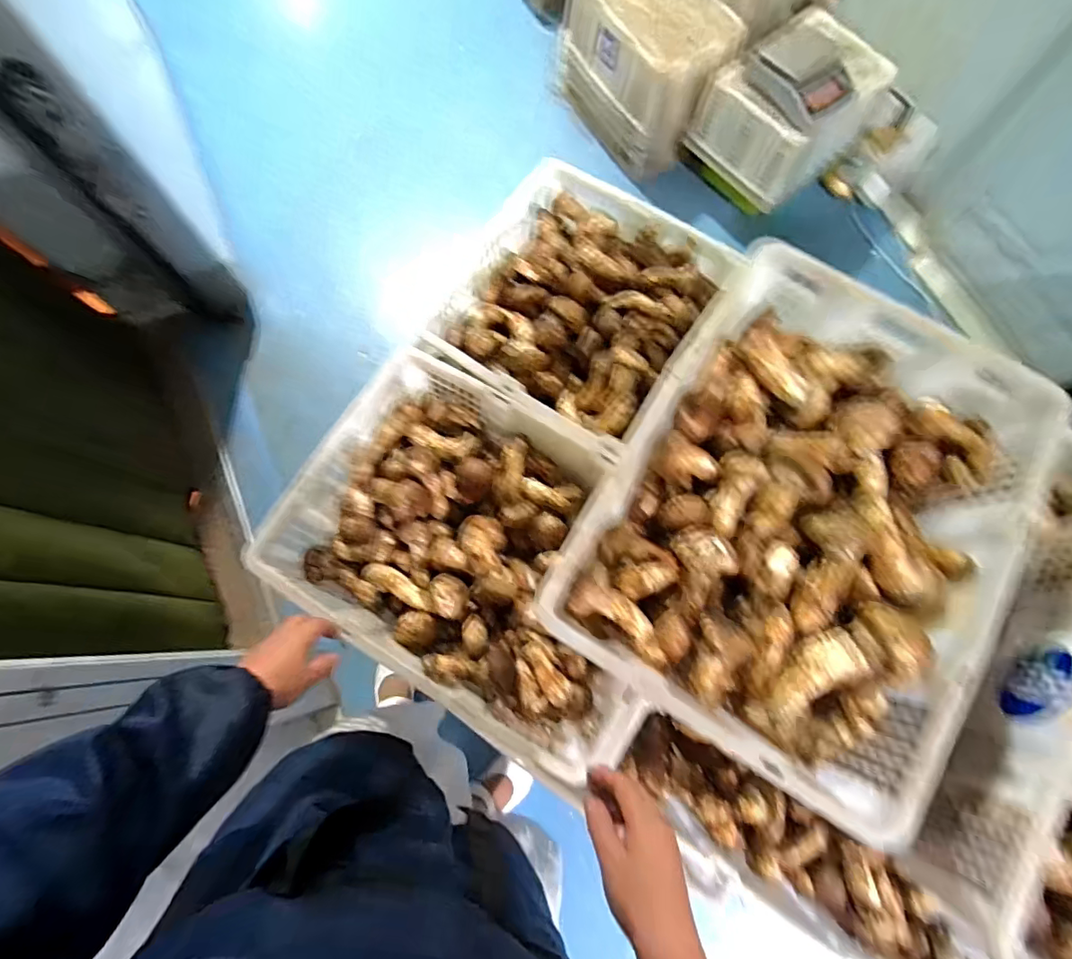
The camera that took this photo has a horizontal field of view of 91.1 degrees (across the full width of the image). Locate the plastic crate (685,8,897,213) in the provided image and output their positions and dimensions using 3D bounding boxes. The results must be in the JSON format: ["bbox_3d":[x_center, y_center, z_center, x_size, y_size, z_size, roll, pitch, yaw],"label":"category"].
[{"bbox_3d":[0.717,-1.025,1.460,0.435,0.227,0.352,-37,79,-10],"label":"plastic crate"}]

